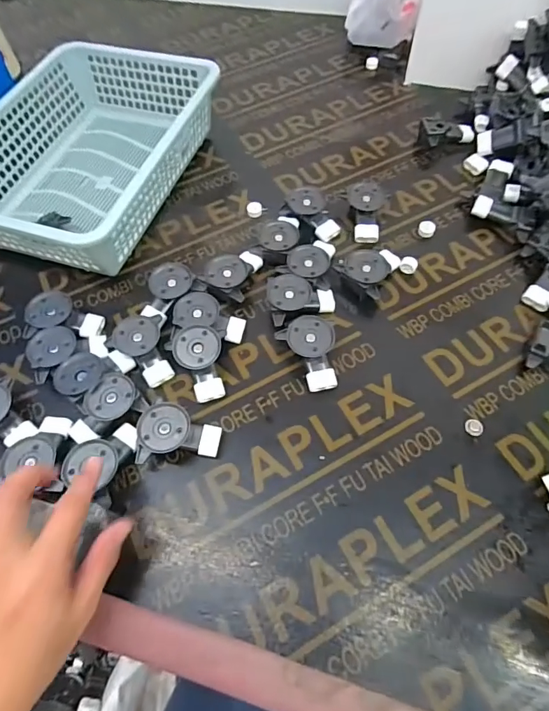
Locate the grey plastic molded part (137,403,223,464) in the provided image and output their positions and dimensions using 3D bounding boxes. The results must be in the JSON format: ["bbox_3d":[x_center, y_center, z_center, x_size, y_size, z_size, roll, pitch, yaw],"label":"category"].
[{"bbox_3d":[-0.080,0.067,0.369,0.064,0.028,0.047,-1,61,2],"label":"grey plastic molded part"}]

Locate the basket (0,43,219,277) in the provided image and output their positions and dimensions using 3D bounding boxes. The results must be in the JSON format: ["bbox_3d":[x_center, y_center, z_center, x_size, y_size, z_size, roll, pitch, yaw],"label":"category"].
[{"bbox_3d":[-0.216,-0.236,0.512,0.213,0.084,0.302,17,63,11],"label":"basket"}]

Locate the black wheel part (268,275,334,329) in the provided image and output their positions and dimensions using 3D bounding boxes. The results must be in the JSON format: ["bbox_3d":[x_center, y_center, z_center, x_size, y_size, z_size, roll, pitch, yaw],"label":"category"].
[{"bbox_3d":[0.023,-0.057,0.434,0.065,0.035,0.045,-23,62,-11],"label":"black wheel part"}]

